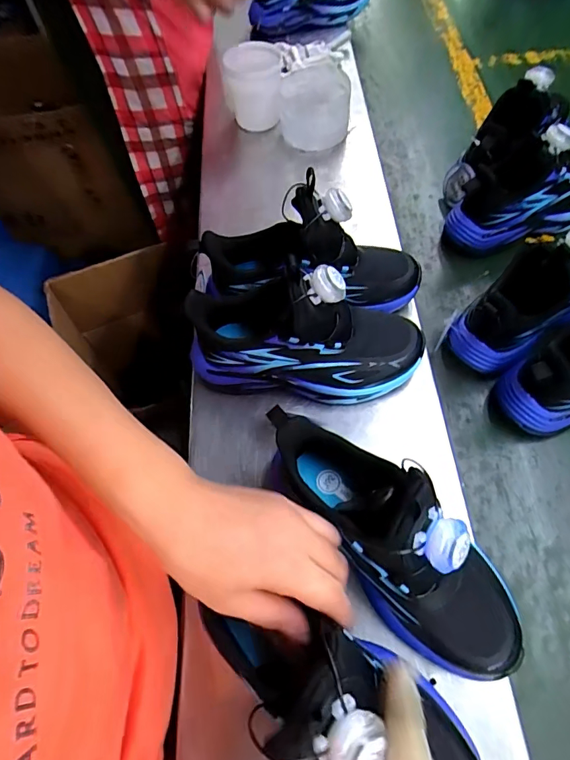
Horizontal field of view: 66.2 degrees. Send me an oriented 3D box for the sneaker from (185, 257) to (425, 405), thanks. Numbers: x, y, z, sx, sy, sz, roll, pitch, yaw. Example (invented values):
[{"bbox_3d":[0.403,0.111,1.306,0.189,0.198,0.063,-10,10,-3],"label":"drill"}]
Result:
[{"bbox_3d":[0.018,-0.037,0.391,0.207,0.140,0.072,5,60,9],"label":"sneaker"}]

